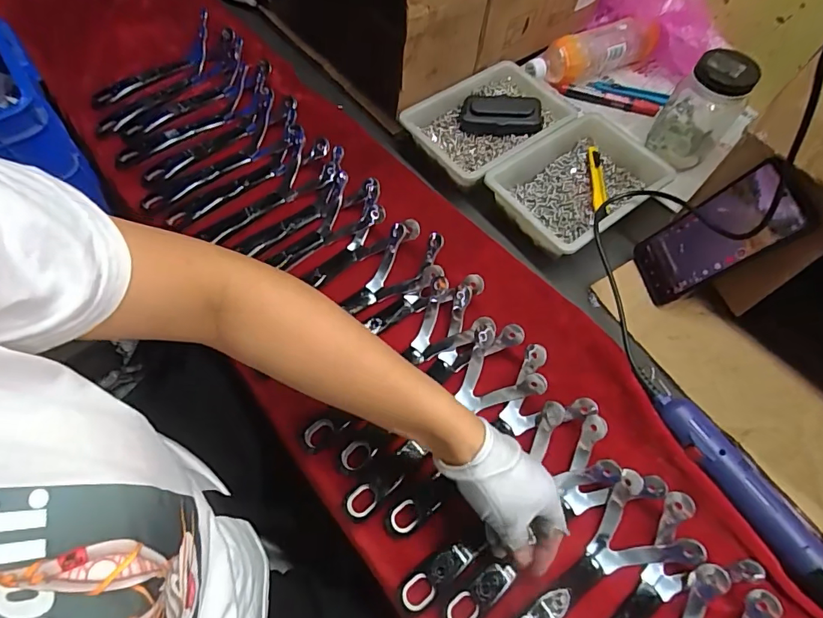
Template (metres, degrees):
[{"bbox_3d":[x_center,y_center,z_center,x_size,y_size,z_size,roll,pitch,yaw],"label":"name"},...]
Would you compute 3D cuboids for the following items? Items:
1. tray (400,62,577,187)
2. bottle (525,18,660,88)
[{"bbox_3d":[0.112,-0.256,0.638,0.220,0.044,0.146,-36,68,-16],"label":"tray"},{"bbox_3d":[0.268,-0.387,0.708,0.213,0.056,0.065,-26,66,-12],"label":"bottle"}]

